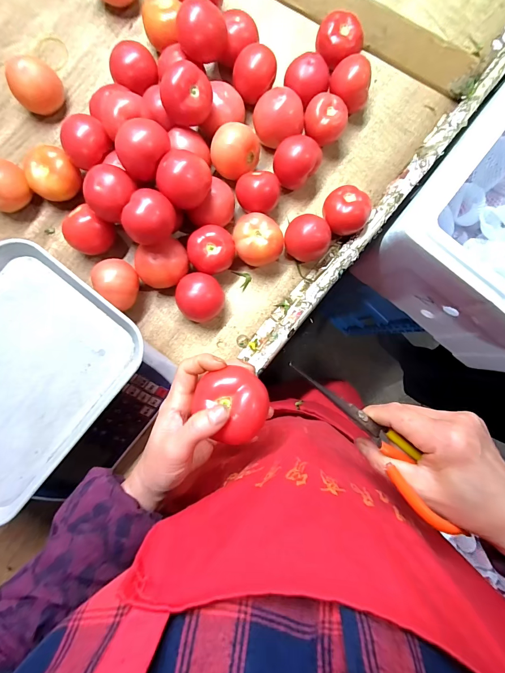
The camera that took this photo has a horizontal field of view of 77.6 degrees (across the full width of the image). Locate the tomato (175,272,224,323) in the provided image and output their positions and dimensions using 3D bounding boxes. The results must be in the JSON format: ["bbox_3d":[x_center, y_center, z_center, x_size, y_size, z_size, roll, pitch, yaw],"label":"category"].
[{"bbox_3d":[-0.074,-0.056,0.453,0.063,0.046,0.067,0,88,-3],"label":"tomato"}]

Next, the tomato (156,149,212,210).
[{"bbox_3d":[-0.085,-0.197,0.403,0.066,0.055,0.063,-24,90,-4],"label":"tomato"}]

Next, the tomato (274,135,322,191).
[{"bbox_3d":[0.061,-0.250,0.458,0.061,0.053,0.056,0,88,-3],"label":"tomato"}]

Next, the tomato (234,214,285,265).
[{"bbox_3d":[0.007,-0.137,0.453,0.065,0.053,0.069,0,89,-2],"label":"tomato"}]

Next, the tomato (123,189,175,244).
[{"bbox_3d":[-0.127,-0.147,0.399,0.063,0.061,0.059,-10,89,-3],"label":"tomato"}]

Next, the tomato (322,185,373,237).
[{"bbox_3d":[0.132,-0.179,0.459,0.064,0.053,0.063,0,89,-2],"label":"tomato"}]

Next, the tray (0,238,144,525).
[{"bbox_3d":[-0.277,0.051,0.355,0.210,0.022,0.276,38,87,-1],"label":"tray"}]

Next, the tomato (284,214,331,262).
[{"bbox_3d":[0.080,-0.143,0.460,0.065,0.049,0.062,22,87,-2],"label":"tomato"}]

